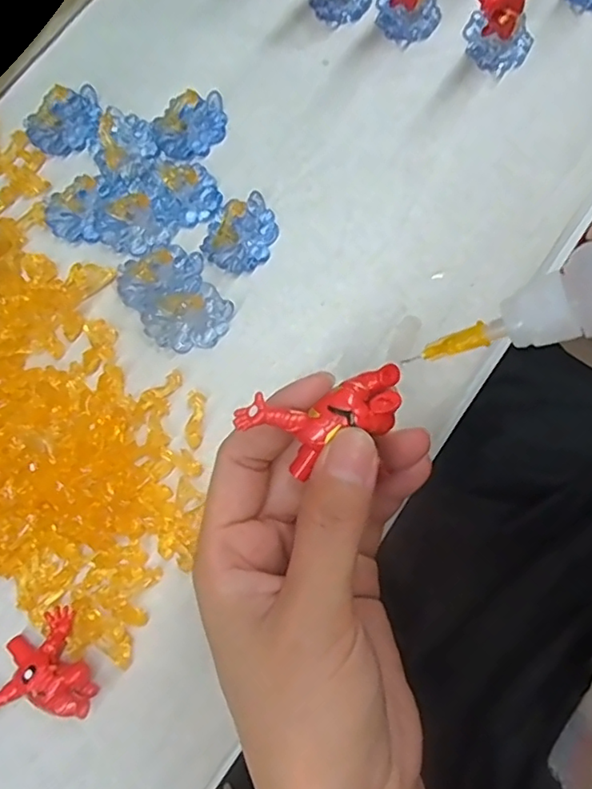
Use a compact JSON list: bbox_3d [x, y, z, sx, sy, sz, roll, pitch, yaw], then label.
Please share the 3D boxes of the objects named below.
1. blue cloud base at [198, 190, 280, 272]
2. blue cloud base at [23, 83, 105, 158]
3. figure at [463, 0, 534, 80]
[{"bbox_3d":[-0.024,-0.073,0.253,0.029,0.013,0.037,44,82,9],"label":"blue cloud base"},{"bbox_3d":[-0.109,-0.132,0.270,0.029,0.009,0.038,37,81,8],"label":"blue cloud base"},{"bbox_3d":[0.098,-0.177,0.248,0.031,0.060,0.025,25,79,6],"label":"figure"}]

